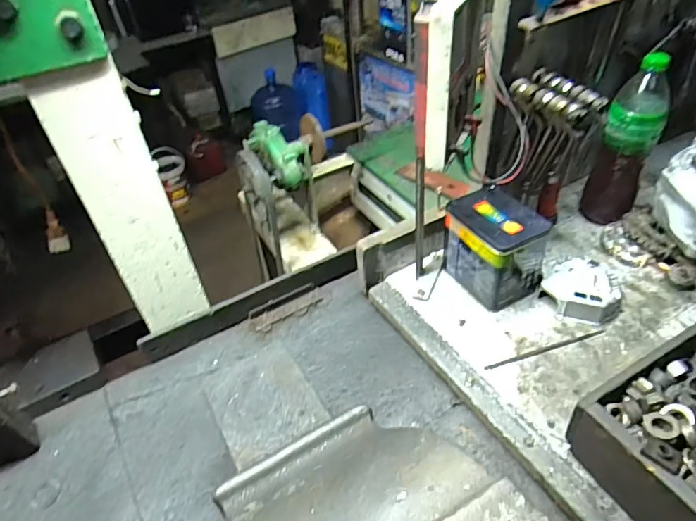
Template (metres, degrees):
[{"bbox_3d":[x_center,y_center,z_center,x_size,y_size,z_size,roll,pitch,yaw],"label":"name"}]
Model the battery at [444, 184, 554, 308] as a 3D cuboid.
[{"bbox_3d":[0.212,-0.017,0.719,0.097,0.129,0.127,-25,45,-20],"label":"battery"}]

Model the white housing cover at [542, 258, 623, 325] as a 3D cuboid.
[{"bbox_3d":[0.340,0.042,0.710,0.112,0.037,0.101,-32,48,-26],"label":"white housing cover"}]

